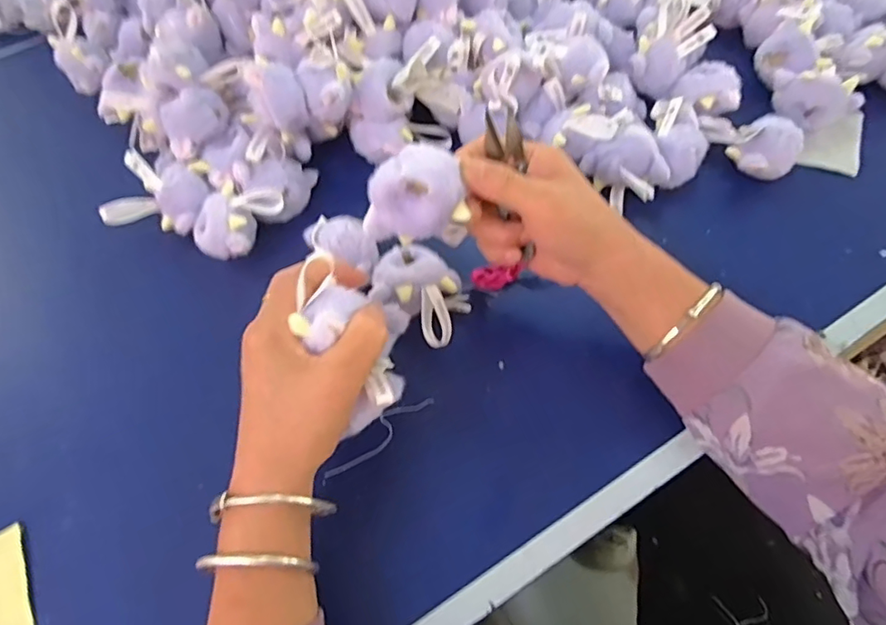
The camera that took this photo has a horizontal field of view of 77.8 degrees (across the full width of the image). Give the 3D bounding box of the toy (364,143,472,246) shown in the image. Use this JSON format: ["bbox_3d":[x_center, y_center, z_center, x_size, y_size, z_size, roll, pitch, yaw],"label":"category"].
[{"bbox_3d":[-0.019,-0.075,0.343,0.062,0.044,0.042,-9,62,-3],"label":"toy"}]

